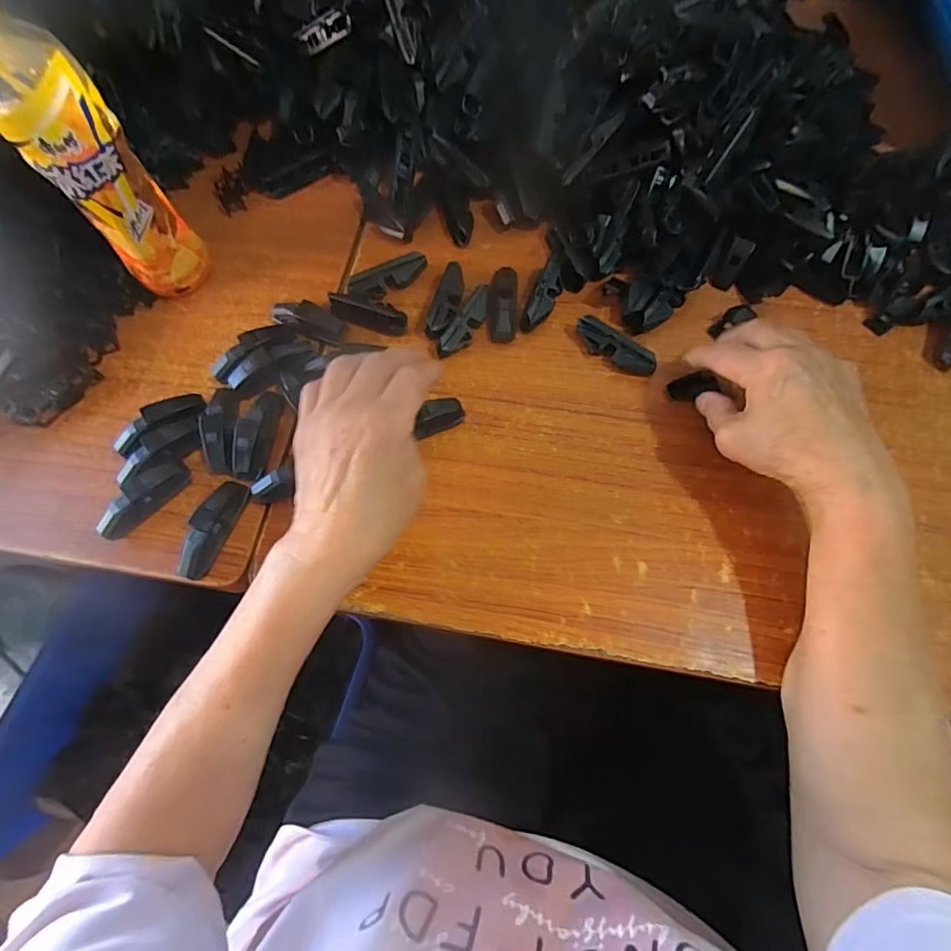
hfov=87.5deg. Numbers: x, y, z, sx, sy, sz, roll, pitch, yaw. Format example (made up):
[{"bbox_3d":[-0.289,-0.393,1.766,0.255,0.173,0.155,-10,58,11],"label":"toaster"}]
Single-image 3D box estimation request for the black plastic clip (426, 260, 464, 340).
[{"bbox_3d":[-0.024,-0.146,0.424,0.021,0.021,0.077,14,70,7],"label":"black plastic clip"}]

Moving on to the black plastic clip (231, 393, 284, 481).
[{"bbox_3d":[-0.166,-0.032,0.379,0.025,0.013,0.068,10,69,6],"label":"black plastic clip"}]

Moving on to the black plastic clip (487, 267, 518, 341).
[{"bbox_3d":[0.023,-0.148,0.421,0.025,0.021,0.071,2,69,3],"label":"black plastic clip"}]

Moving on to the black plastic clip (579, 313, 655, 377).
[{"bbox_3d":[0.111,-0.102,0.399,0.069,0.021,0.016,36,74,15],"label":"black plastic clip"}]

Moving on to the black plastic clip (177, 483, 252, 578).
[{"bbox_3d":[-0.188,0.037,0.354,0.016,0.027,0.072,22,71,10],"label":"black plastic clip"}]

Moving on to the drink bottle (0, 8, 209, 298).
[{"bbox_3d":[-0.282,-0.232,0.359,0.061,0.197,0.072,-40,72,-13],"label":"drink bottle"}]

